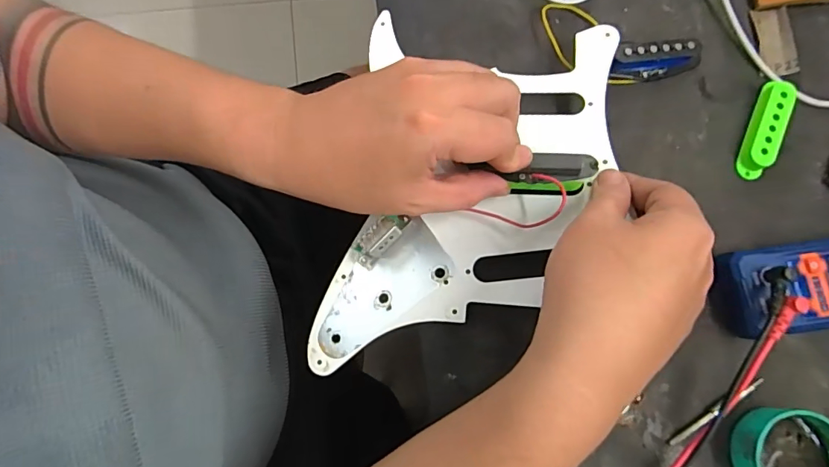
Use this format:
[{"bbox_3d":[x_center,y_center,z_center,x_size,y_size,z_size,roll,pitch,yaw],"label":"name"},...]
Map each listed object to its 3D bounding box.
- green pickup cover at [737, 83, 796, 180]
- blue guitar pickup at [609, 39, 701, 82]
[{"bbox_3d":[0.257,-0.078,0.339,0.021,0.014,0.077,25,78,5],"label":"green pickup cover"},{"bbox_3d":[0.181,-0.129,0.346,0.069,0.023,0.019,-8,77,-2],"label":"blue guitar pickup"}]

